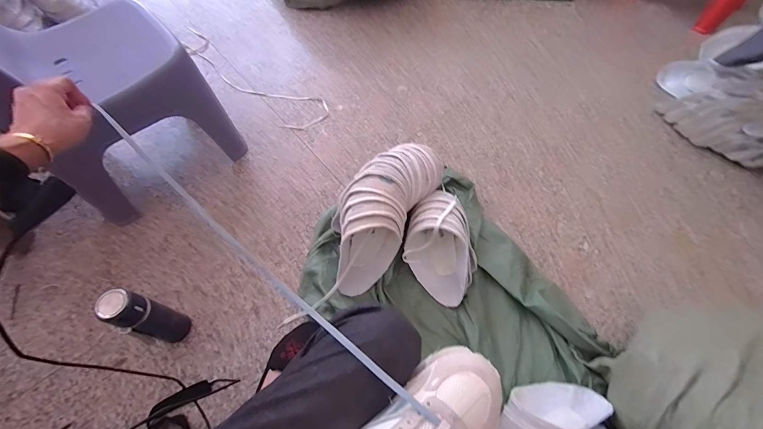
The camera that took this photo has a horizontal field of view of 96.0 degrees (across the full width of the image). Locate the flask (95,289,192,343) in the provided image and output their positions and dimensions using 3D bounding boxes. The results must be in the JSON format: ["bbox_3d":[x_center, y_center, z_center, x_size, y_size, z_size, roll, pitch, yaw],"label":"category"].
[{"bbox_3d":[-0.477,0.212,0.704,0.056,0.250,0.061,1,62,-3],"label":"flask"}]

